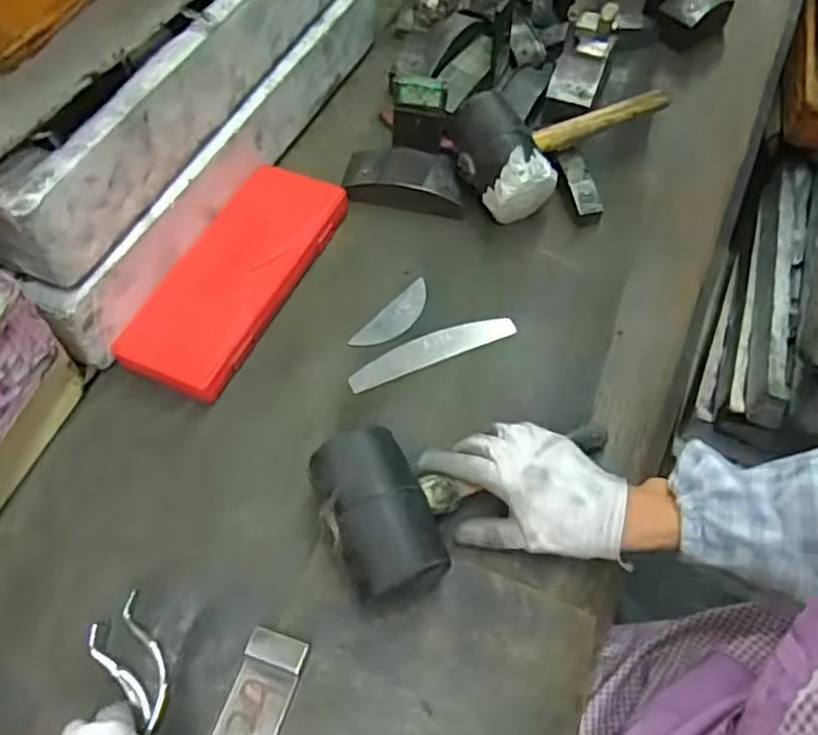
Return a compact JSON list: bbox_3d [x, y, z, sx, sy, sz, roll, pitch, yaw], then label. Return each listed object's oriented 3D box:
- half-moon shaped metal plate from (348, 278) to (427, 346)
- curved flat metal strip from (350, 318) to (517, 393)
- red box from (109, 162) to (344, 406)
[{"bbox_3d":[-0.012,-0.046,0.640,0.029,0.007,0.091,39,65,20],"label":"half-moon shaped metal plate"},{"bbox_3d":[0.020,-0.017,0.617,0.155,0.006,0.030,-20,68,-11],"label":"curved flat metal strip"},{"bbox_3d":[-0.157,-0.087,0.635,0.104,0.031,0.247,22,60,12],"label":"red box"}]

